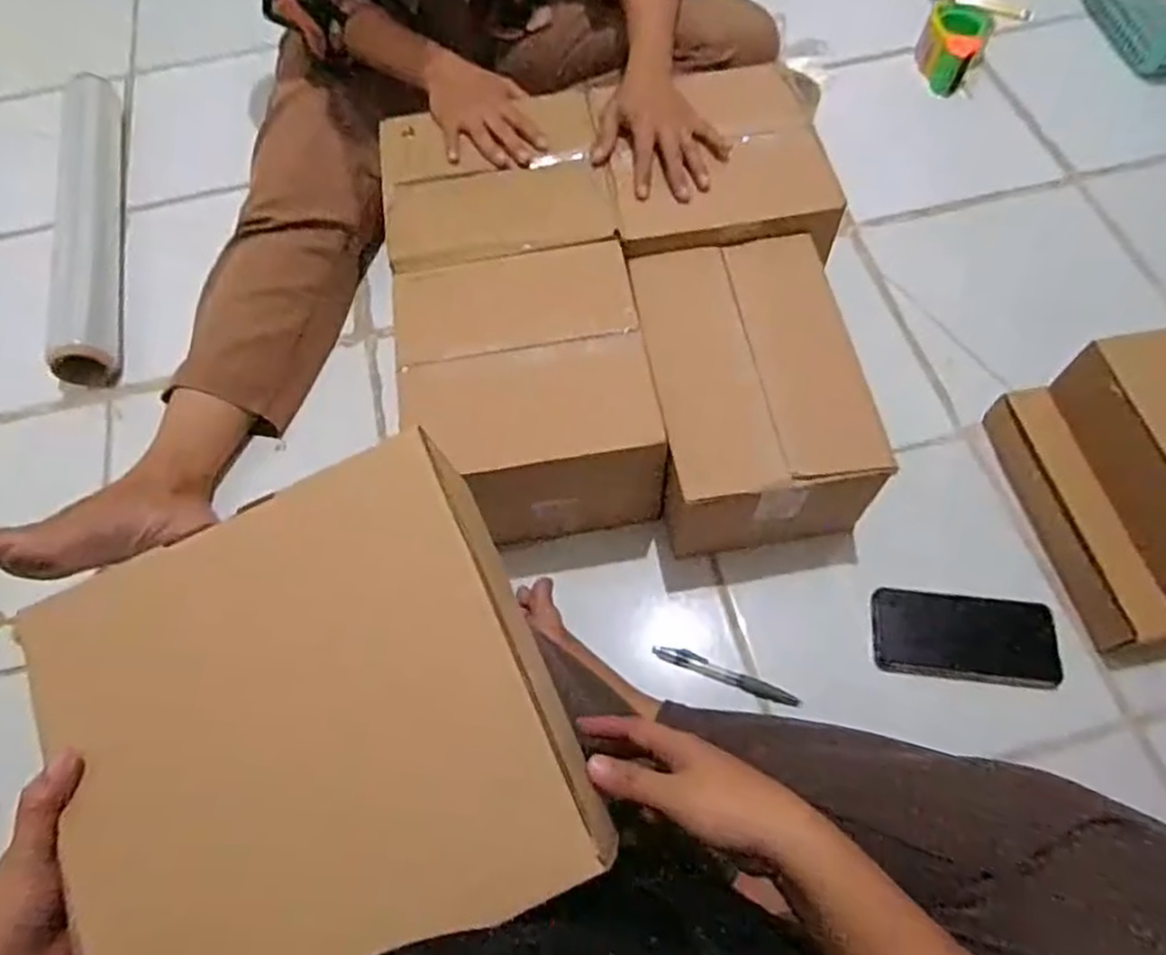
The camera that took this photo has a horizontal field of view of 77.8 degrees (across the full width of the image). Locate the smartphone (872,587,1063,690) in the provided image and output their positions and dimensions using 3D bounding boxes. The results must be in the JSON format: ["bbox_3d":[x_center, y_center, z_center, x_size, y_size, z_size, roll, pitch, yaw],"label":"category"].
[{"bbox_3d":[0.359,0.147,0.679,0.161,0.012,0.079,5,64,5],"label":"smartphone"}]

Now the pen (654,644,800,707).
[{"bbox_3d":[0.134,0.185,0.674,0.140,0.015,0.017,20,66,12],"label":"pen"}]

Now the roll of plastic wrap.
[{"bbox_3d":[-0.650,-0.357,0.952,0.060,0.072,0.575,-16,64,-5],"label":"roll of plastic wrap"}]

